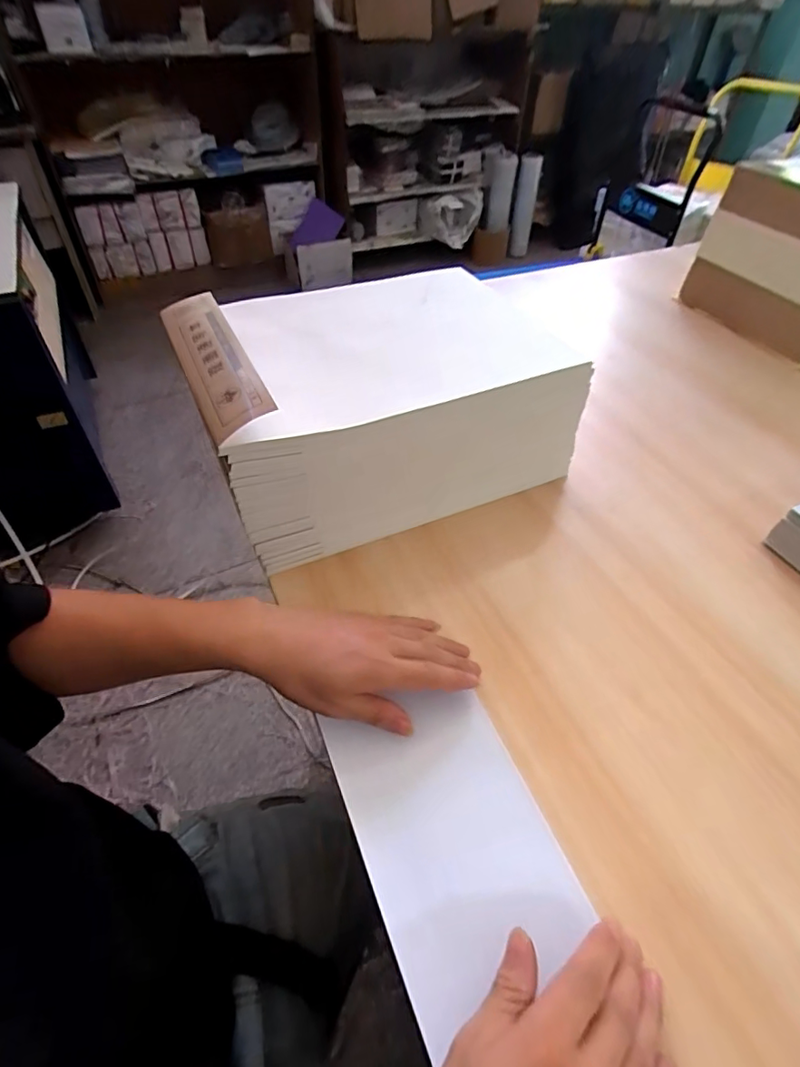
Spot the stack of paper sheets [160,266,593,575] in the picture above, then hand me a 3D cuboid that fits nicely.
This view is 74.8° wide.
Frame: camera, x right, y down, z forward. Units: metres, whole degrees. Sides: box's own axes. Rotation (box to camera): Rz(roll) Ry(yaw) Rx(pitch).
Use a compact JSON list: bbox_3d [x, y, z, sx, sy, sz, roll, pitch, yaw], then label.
[{"bbox_3d":[-0.028,-0.155,0.591,0.371,0.182,0.268,-18,51,-17],"label":"stack of paper sheets"}]

